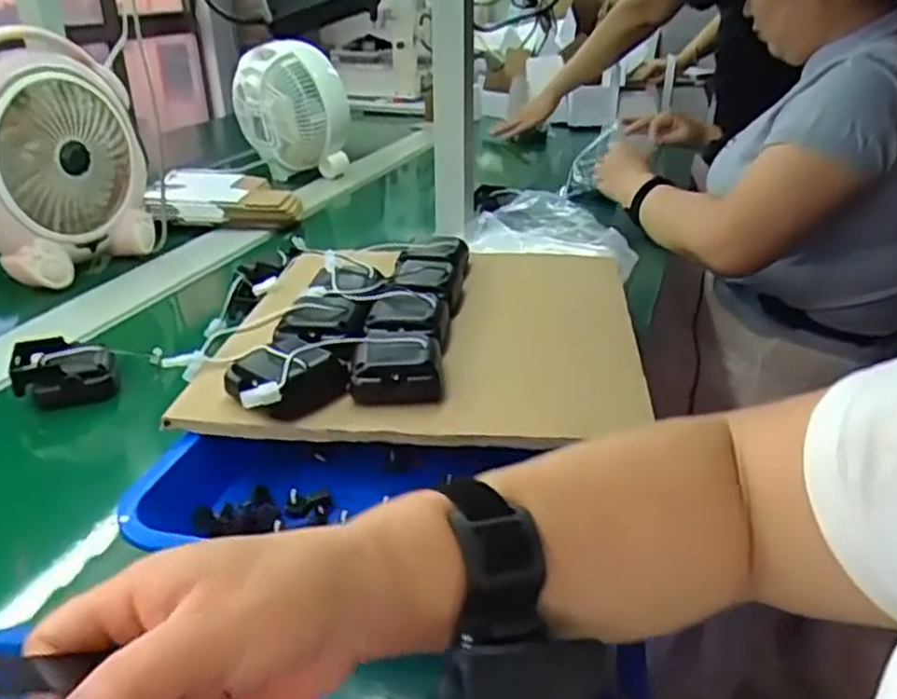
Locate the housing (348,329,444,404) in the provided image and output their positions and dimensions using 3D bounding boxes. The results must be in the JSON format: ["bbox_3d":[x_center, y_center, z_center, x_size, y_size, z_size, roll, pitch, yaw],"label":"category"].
[{"bbox_3d":[-0.037,0.007,0.543,0.063,0.029,0.078,-1,29,1],"label":"housing"}]

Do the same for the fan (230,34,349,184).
[{"bbox_3d":[-0.273,-0.421,1.299,0.191,0.193,0.122,-8,29,-12],"label":"fan"}]

